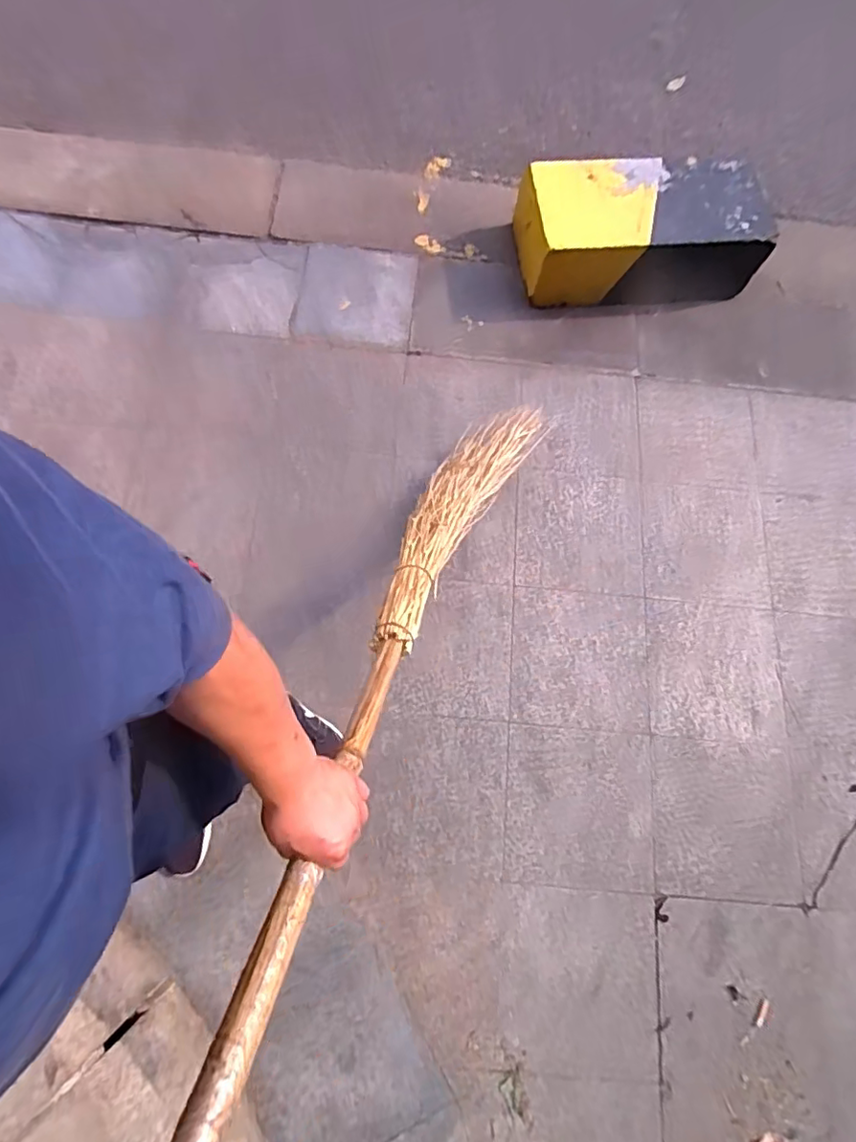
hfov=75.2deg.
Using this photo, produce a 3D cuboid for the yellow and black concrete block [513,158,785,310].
[{"bbox_3d":[0.563,-0.907,1.494,0.626,0.191,0.326,0,75,-3],"label":"yellow and black concrete block"}]

